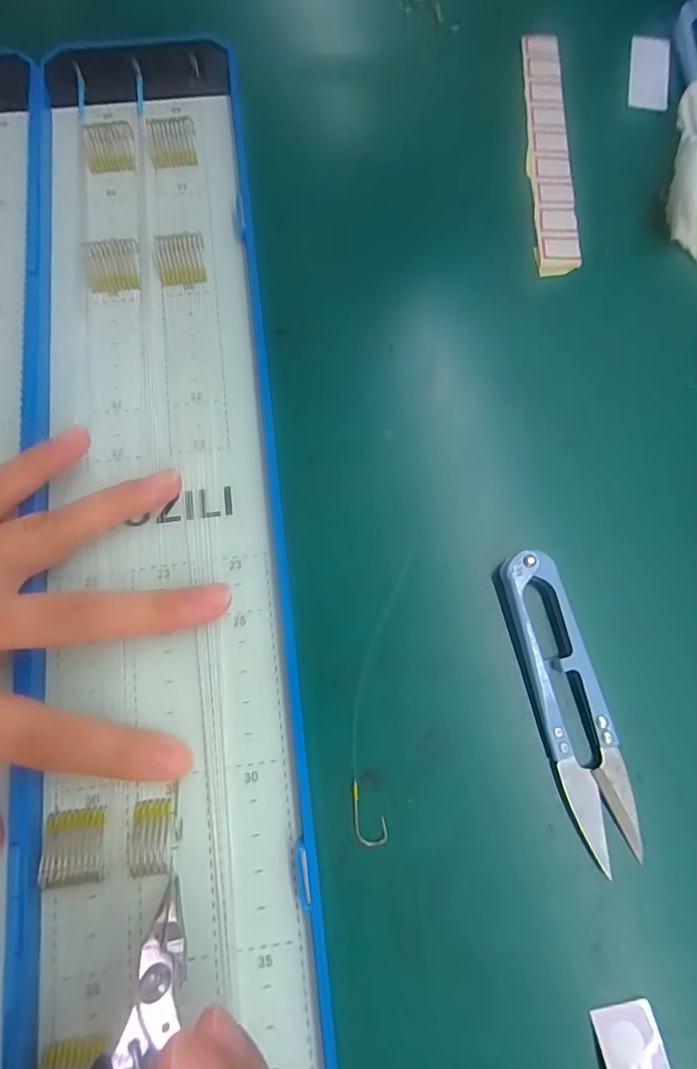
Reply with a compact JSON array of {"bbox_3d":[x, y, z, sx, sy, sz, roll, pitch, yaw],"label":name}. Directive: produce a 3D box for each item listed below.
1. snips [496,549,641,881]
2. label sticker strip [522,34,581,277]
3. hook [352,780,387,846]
[{"bbox_3d":[0.074,0.055,0.164,0.023,0.012,0.099,-15,77,-3],"label":"snips"},{"bbox_3d":[0.091,-0.175,0.223,0.020,0.004,0.131,2,77,-1],"label":"label sticker strip"},{"bbox_3d":[0.006,0.092,0.160,0.010,0.004,0.020,-12,75,-2],"label":"hook"}]

